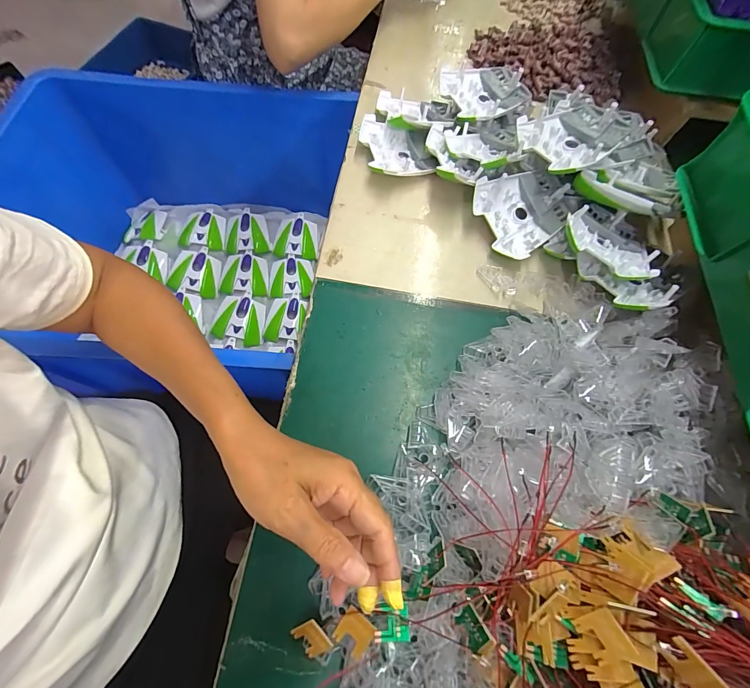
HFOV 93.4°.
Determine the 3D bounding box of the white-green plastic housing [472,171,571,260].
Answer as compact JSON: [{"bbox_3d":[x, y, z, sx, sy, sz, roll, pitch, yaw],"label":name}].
[{"bbox_3d":[0.178,-0.158,0.424,0.110,0.040,0.097,-29,72,-13],"label":"white-green plastic housing"}]

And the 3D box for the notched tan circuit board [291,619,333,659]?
[{"bbox_3d":[-0.047,0.222,0.265,0.027,0.004,0.027,-42,88,18],"label":"notched tan circuit board"}]

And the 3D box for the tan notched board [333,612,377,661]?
[{"bbox_3d":[-0.015,0.213,0.259,0.026,0.004,0.025,33,86,13],"label":"tan notched board"}]

